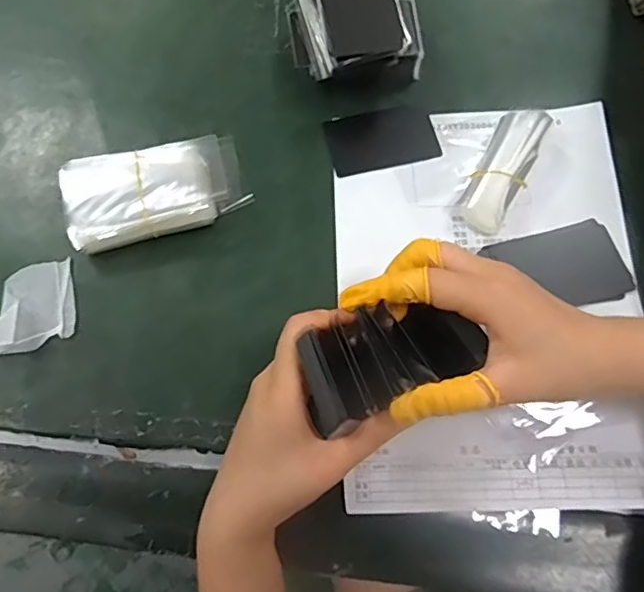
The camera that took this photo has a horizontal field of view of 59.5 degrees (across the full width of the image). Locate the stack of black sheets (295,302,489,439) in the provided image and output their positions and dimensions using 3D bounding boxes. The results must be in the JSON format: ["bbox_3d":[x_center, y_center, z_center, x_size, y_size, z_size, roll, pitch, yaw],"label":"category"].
[{"bbox_3d":[0.036,0.034,0.314,0.095,0.026,0.051,-24,72,-7],"label":"stack of black sheets"}]

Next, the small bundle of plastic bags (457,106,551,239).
[{"bbox_3d":[0.134,-0.096,0.414,0.035,0.027,0.101,26,73,10],"label":"small bundle of plastic bags"}]

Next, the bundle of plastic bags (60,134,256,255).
[{"bbox_3d":[-0.122,-0.074,0.412,0.126,0.025,0.069,-10,71,-3],"label":"bundle of plastic bags"}]

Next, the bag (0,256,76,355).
[{"bbox_3d":[-0.200,0.003,0.385,0.049,0.027,0.064,-10,71,-2],"label":"bag"}]

